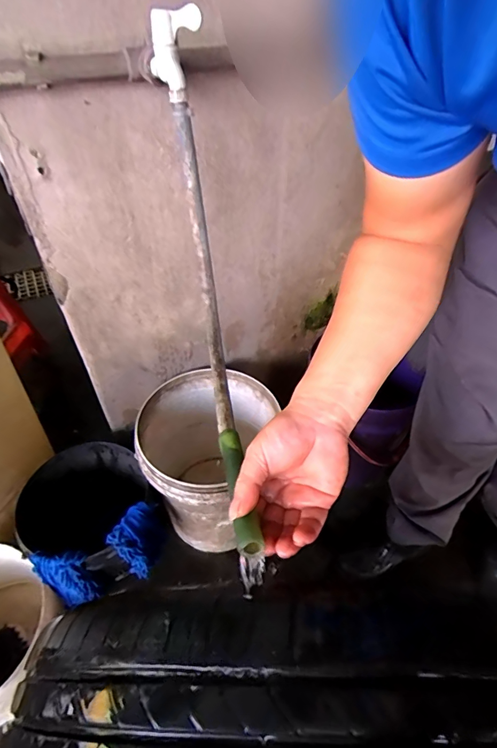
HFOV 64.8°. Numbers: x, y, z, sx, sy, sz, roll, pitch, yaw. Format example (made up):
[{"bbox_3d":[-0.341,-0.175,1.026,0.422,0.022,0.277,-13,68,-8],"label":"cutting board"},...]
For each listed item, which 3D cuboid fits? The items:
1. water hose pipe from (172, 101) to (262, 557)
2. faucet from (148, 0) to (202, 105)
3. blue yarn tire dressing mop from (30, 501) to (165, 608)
[{"bbox_3d":[-0.039,-0.051,0.451,0.023,0.209,0.475,-9,66,-6],"label":"water hose pipe"},{"bbox_3d":[-0.083,-0.366,0.446,0.062,0.075,0.065,-10,46,-7],"label":"faucet"},{"bbox_3d":[-0.277,0.362,0.770,0.223,0.150,0.085,-21,48,-17],"label":"blue yarn tire dressing mop"}]

